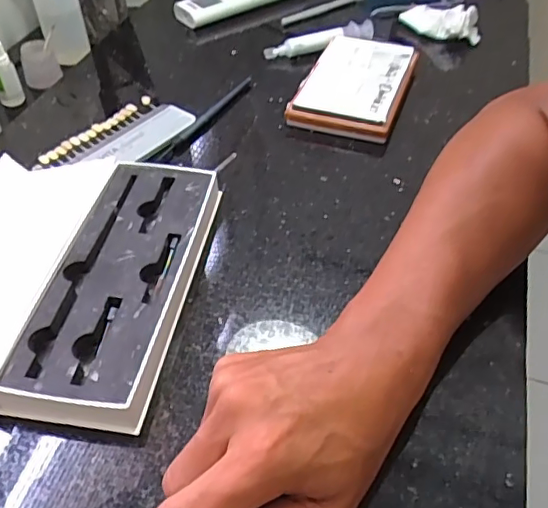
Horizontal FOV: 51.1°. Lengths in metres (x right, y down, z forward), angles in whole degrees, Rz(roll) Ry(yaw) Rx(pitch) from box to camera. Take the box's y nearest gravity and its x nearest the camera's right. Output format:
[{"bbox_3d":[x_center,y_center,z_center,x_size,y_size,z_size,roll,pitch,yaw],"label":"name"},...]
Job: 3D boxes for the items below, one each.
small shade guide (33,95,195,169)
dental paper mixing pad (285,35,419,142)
[{"bbox_3d":[-0.139,-0.104,0.521,0.066,0.010,0.128,29,54,23],"label":"small shade guide"},{"bbox_3d":[0.080,-0.168,0.567,0.096,0.027,0.141,15,50,13],"label":"dental paper mixing pad"}]

